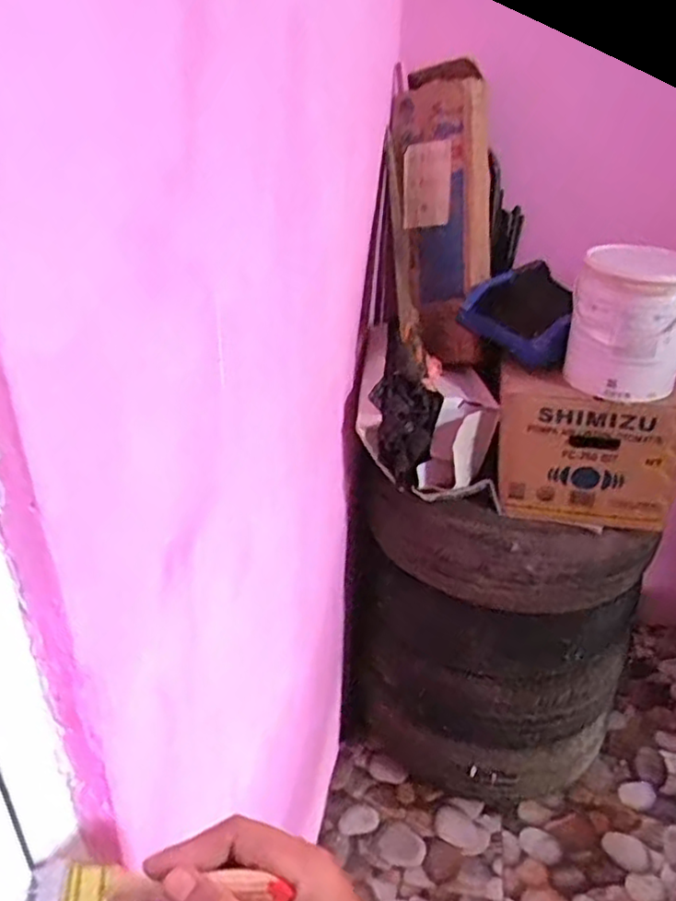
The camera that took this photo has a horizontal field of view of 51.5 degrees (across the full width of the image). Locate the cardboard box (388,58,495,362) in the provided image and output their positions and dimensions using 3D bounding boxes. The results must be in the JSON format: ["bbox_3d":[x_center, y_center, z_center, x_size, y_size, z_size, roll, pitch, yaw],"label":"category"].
[{"bbox_3d":[0.188,-0.427,1.287,0.176,0.528,0.184,-2,6,-4],"label":"cardboard box"}]

